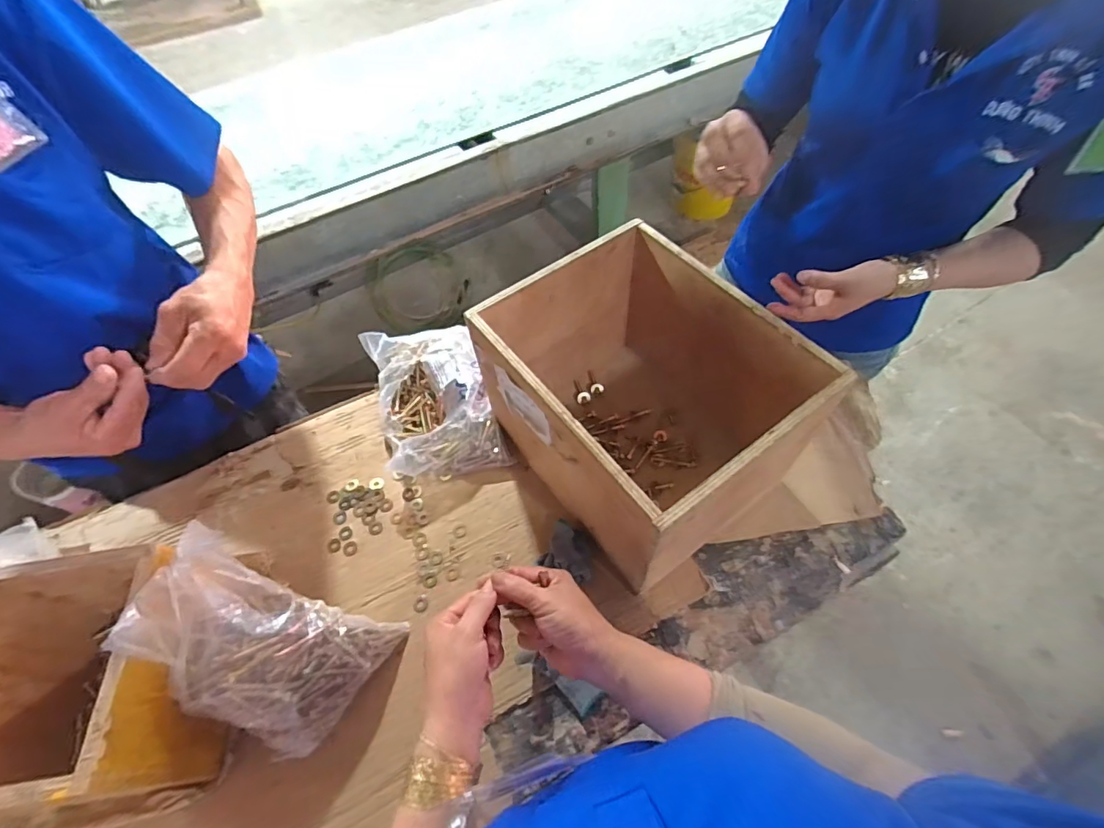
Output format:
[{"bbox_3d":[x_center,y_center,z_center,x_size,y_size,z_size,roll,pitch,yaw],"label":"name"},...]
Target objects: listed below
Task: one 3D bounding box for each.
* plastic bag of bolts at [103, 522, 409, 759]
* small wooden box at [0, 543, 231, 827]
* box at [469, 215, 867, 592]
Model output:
[{"bbox_3d":[-0.299,0.246,0.518,0.256,0.067,0.153,36,56,-20],"label":"plastic bag of bolts"},{"bbox_3d":[-0.466,0.282,0.507,0.202,0.172,0.219,-10,57,-2],"label":"small wooden box"},{"bbox_3d":[0.112,-0.016,0.618,0.281,0.238,0.316,-33,60,-16],"label":"box"}]

